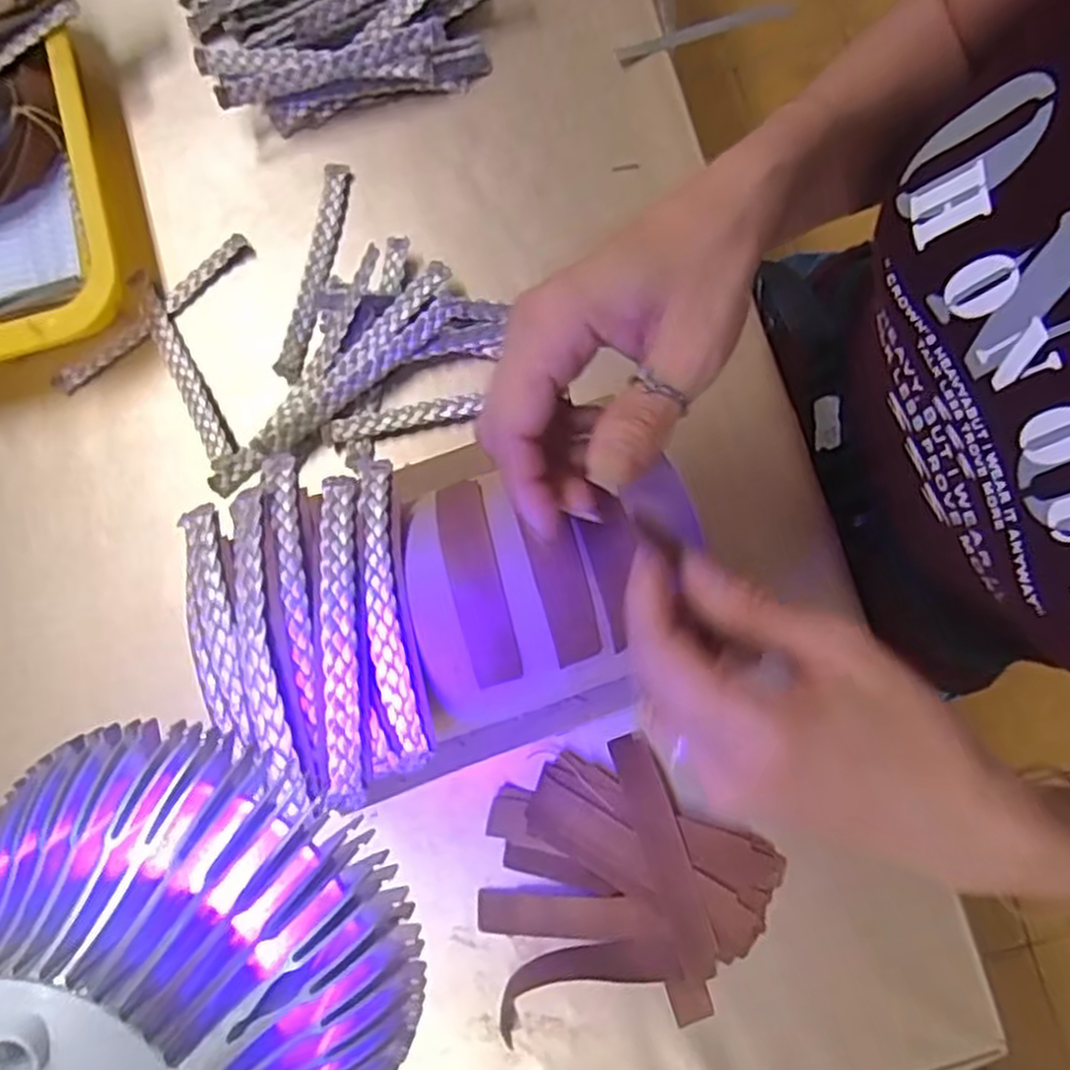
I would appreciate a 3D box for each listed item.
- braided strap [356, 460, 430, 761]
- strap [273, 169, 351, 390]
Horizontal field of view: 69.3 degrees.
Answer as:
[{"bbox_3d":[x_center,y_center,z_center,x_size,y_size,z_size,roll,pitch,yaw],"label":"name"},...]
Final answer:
[{"bbox_3d":[-0.060,0.026,0.309,0.014,0.020,0.122,-10,79,0],"label":"braided strap"},{"bbox_3d":[-0.128,-0.155,0.452,0.015,0.006,0.135,13,80,-11],"label":"strap"}]

